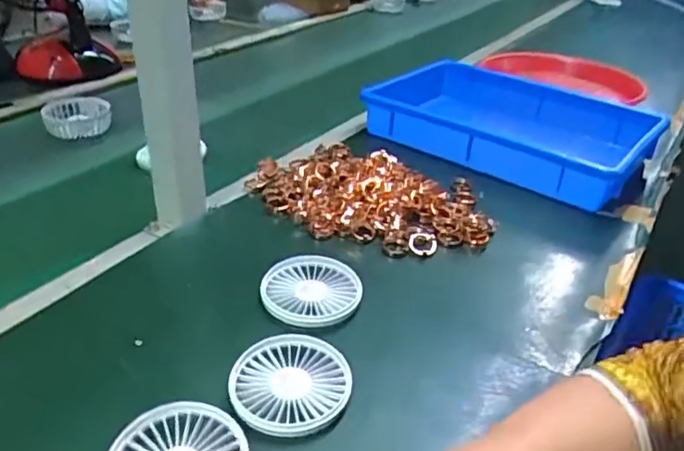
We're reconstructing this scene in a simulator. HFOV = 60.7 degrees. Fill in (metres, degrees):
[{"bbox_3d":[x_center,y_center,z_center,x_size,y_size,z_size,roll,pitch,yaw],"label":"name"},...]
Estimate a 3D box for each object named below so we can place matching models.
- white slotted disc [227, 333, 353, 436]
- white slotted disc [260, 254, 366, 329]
[{"bbox_3d":[-0.039,0.119,0.437,0.087,0.014,0.089,3,36,-2],"label":"white slotted disc"},{"bbox_3d":[-0.027,0.059,0.528,0.087,0.015,0.084,3,33,-2],"label":"white slotted disc"}]

